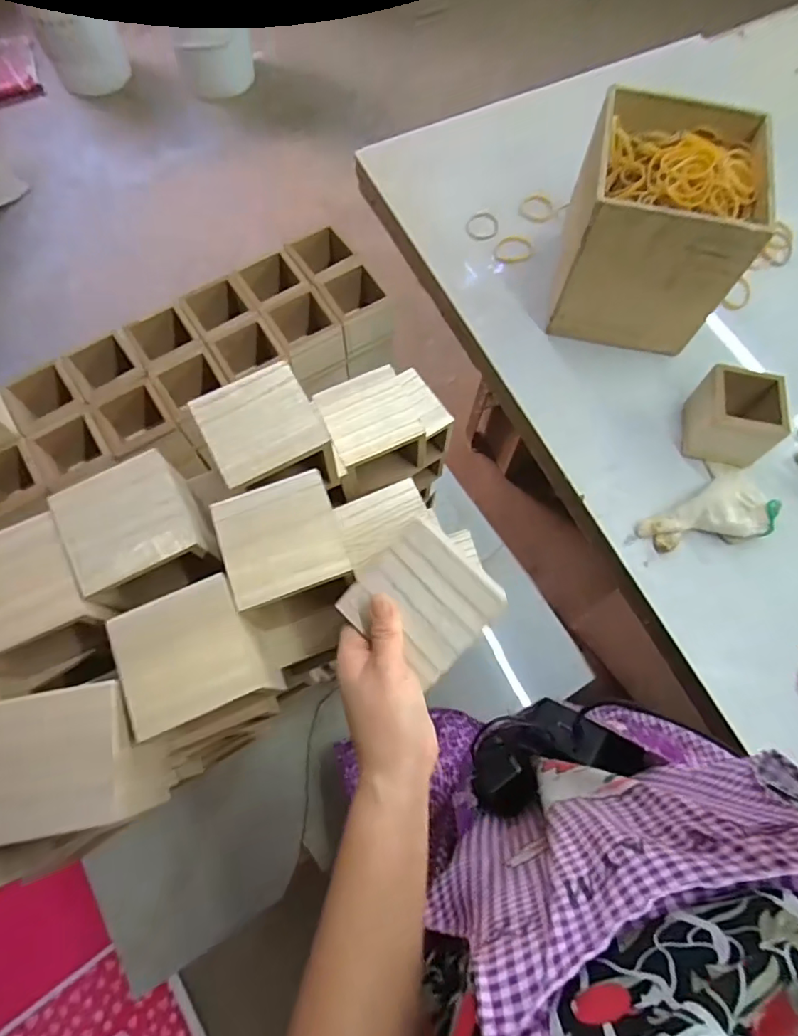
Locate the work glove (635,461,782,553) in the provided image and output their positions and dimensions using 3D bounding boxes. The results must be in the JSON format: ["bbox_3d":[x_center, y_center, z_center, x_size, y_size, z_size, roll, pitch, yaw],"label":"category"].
[{"bbox_3d":[0.426,-0.008,0.765,0.200,0.040,0.119,-26,73,-9],"label":"work glove"}]

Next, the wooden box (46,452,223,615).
[{"bbox_3d":[-0.209,0.012,0.456,0.096,0.070,0.095,-28,73,-10],"label":"wooden box"}]

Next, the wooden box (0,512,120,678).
[{"bbox_3d":[-0.284,0.062,0.441,0.096,0.080,0.094,-27,73,-10],"label":"wooden box"}]

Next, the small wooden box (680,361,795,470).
[{"bbox_3d":[0.469,-0.142,0.774,0.107,0.102,0.095,9,71,2],"label":"small wooden box"}]

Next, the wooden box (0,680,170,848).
[{"bbox_3d":[-0.230,0.170,0.402,0.097,0.083,0.097,-10,71,-4],"label":"wooden box"}]

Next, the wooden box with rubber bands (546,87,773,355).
[{"bbox_3d":[0.351,-0.404,0.784,0.209,0.244,0.209,12,71,4],"label":"wooden box with rubber bands"}]

